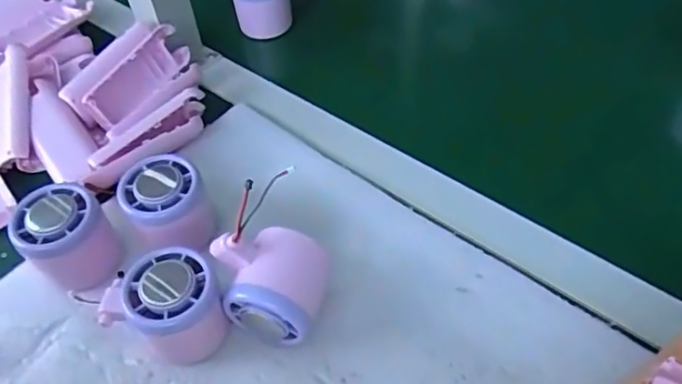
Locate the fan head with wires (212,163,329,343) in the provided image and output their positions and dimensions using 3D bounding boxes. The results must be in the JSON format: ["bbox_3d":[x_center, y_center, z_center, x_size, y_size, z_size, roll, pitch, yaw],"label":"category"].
[{"bbox_3d":[-0.046,0.050,0.361,0.066,0.067,0.065,13,53,15],"label":"fan head with wires"}]

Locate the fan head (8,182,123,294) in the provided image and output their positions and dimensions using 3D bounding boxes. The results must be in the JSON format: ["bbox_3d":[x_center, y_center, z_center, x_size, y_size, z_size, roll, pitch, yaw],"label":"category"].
[{"bbox_3d":[-0.185,0.032,0.393,0.055,0.057,0.055,-37,57,-23],"label":"fan head"}]

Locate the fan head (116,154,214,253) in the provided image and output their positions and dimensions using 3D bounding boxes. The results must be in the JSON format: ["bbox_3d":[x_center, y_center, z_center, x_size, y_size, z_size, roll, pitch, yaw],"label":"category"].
[{"bbox_3d":[-0.119,0.011,0.402,0.051,0.055,0.052,-2,51,3],"label":"fan head"}]

